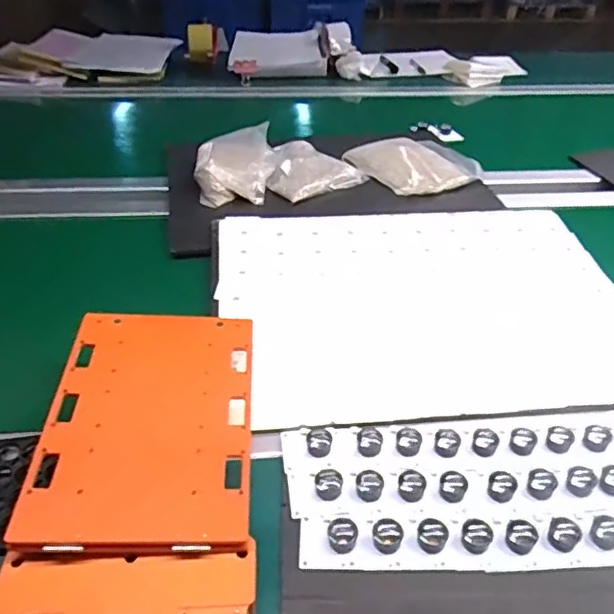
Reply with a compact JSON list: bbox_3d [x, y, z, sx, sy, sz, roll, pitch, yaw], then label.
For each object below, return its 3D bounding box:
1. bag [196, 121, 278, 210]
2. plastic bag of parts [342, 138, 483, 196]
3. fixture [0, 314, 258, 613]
[{"bbox_3d":[-0.111,-0.216,0.902,0.117,0.045,0.144,0,39,-3],"label":"bag"},{"bbox_3d":[0.166,-0.231,0.964,0.168,0.028,0.183,-21,43,-26],"label":"plastic bag of parts"},{"bbox_3d":[-0.117,0.167,0.398,0.157,0.024,0.449,0,43,-3],"label":"fixture"}]

